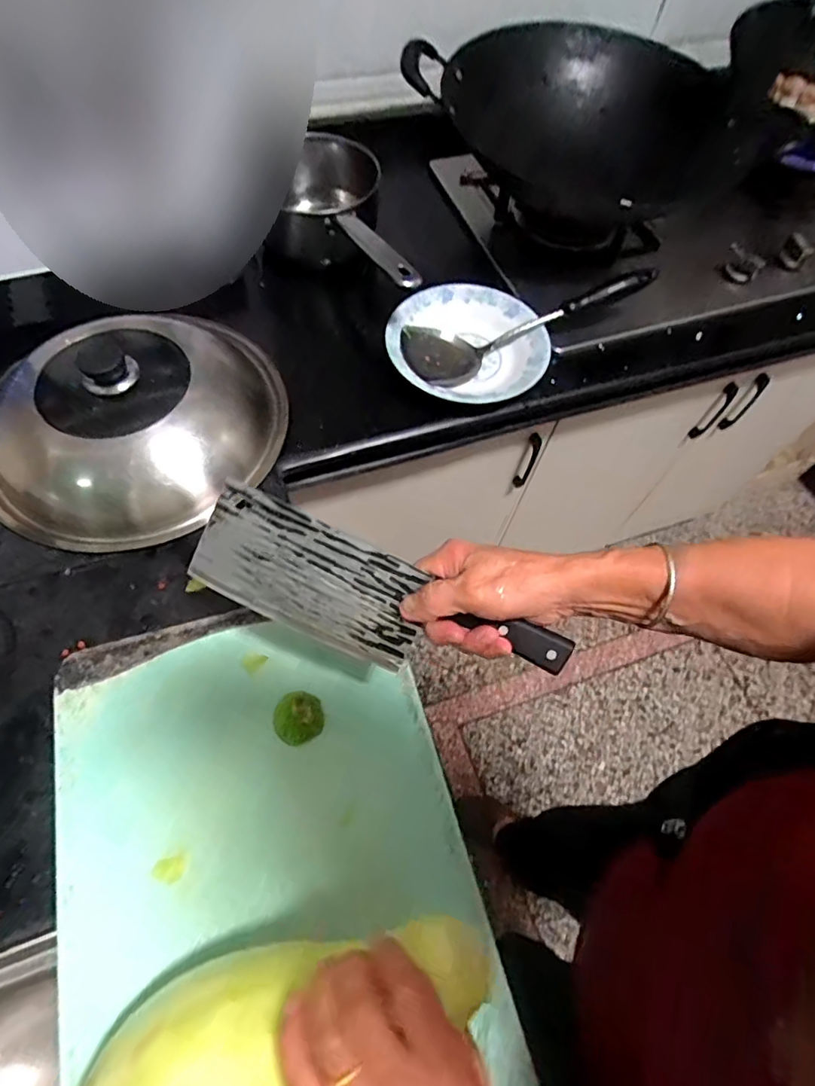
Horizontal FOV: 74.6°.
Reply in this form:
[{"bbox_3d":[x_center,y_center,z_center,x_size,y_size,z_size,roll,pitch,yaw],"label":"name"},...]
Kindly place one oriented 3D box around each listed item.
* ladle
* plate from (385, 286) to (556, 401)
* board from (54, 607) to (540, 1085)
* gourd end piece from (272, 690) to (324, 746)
[{"bbox_3d":[0.146,-0.268,0.650,0.311,0.053,0.098,-20,67,4],"label":"ladle"},{"bbox_3d":[0.072,-0.241,0.659,0.187,0.033,0.187,1,62,-3],"label":"plate"},{"bbox_3d":[-0.105,0.252,0.408,0.295,0.017,0.430,-14,64,-10],"label":"board"},{"bbox_3d":[-0.094,0.147,0.455,0.041,0.014,0.042,1,62,-3],"label":"gourd end piece"}]

